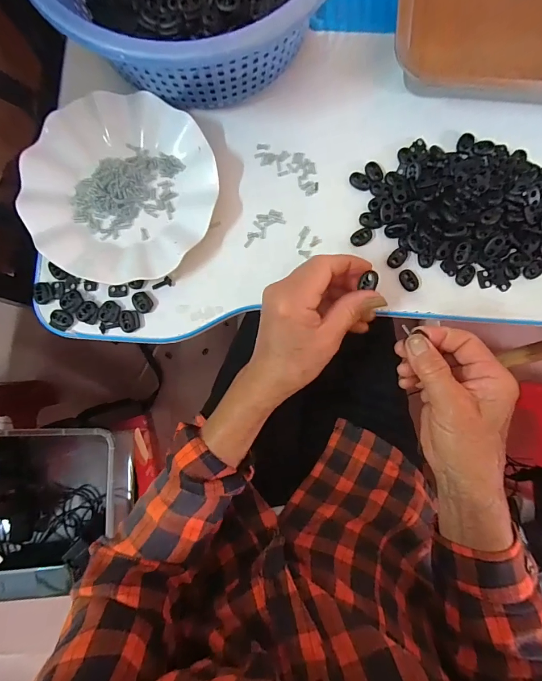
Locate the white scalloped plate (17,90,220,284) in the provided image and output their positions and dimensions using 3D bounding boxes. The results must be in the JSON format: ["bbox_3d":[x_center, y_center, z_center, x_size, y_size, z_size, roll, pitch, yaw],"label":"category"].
[{"bbox_3d":[-0.144,-0.146,0.349,0.177,0.021,0.178,0,85,1],"label":"white scalloped plate"}]

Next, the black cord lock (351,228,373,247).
[{"bbox_3d":[0.089,-0.101,0.352,0.022,0.004,0.015,-32,86,-2],"label":"black cord lock"}]

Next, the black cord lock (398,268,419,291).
[{"bbox_3d":[0.133,-0.058,0.349,0.015,0.004,0.022,-18,85,-1],"label":"black cord lock"}]

